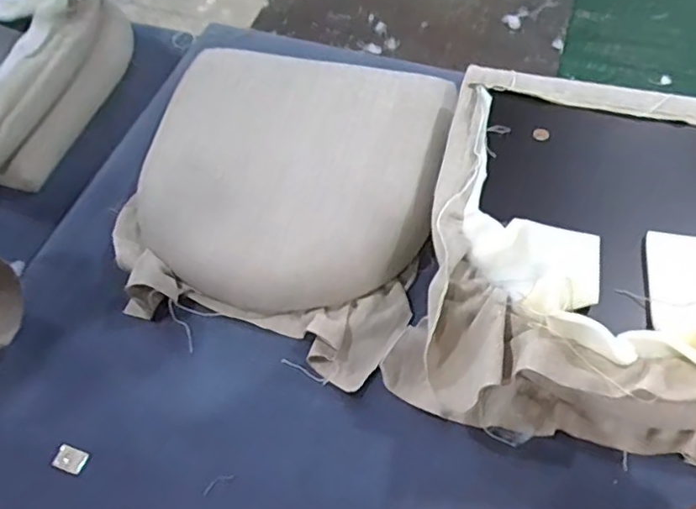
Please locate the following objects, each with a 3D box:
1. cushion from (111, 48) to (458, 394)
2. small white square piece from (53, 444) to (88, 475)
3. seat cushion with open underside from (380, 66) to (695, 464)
[{"bbox_3d":[-0.094,-0.111,0.905,0.449,0.106,0.502,14,58,11],"label":"cushion"},{"bbox_3d":[-0.344,0.253,0.742,0.039,0.011,0.027,16,59,12],"label":"small white square piece"},{"bbox_3d":[0.345,-0.004,0.765,0.480,0.166,0.510,11,58,10],"label":"seat cushion with open underside"}]

